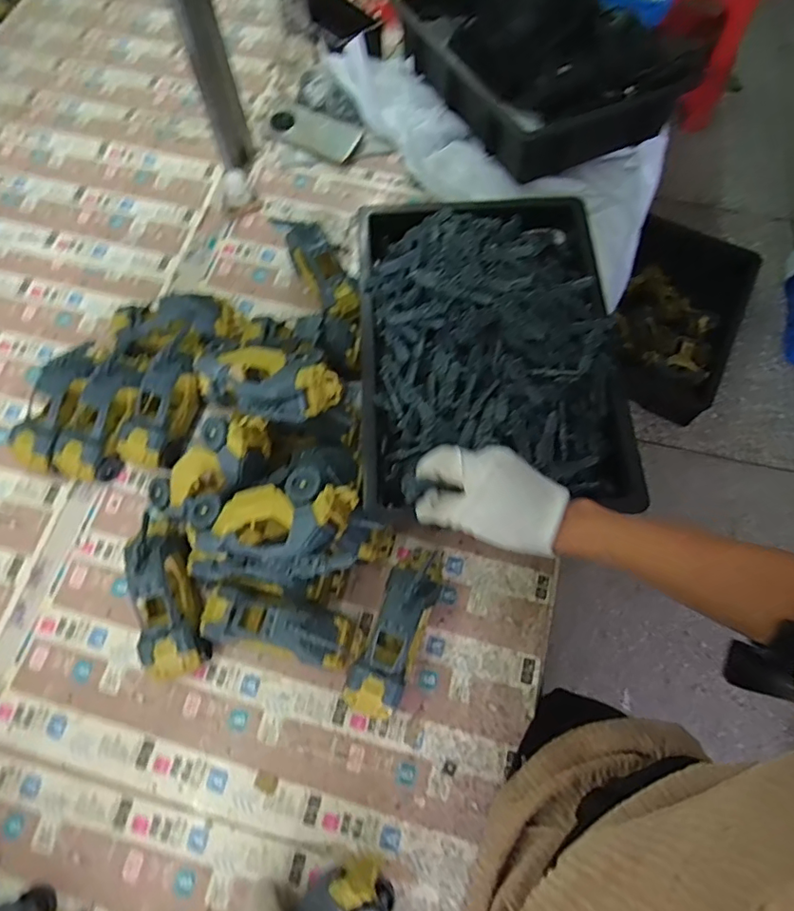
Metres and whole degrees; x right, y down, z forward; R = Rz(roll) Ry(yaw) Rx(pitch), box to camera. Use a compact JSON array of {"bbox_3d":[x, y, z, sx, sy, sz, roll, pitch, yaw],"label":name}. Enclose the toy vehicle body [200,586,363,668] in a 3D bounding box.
[{"bbox_3d":[-0.125,0.187,0.593,0.172,0.097,0.063,12,68,5],"label":"toy vehicle body"}]

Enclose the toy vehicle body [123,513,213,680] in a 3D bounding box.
[{"bbox_3d":[-0.261,0.158,0.615,0.062,0.097,0.172,-19,70,-7],"label":"toy vehicle body"}]

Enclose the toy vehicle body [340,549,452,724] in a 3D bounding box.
[{"bbox_3d":[0.006,0.184,0.593,0.064,0.093,0.178,25,71,10],"label":"toy vehicle body"}]

